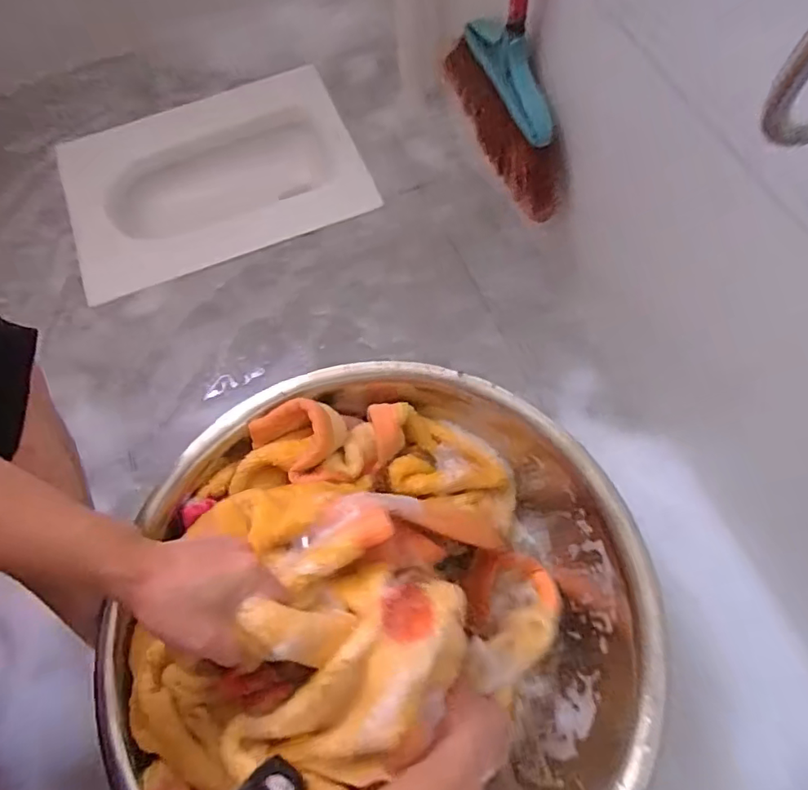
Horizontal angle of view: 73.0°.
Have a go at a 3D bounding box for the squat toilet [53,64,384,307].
[{"bbox_3d":[-0.367,-0.414,1.056,0.538,0.079,0.422,-22,69,-7],"label":"squat toilet"}]

